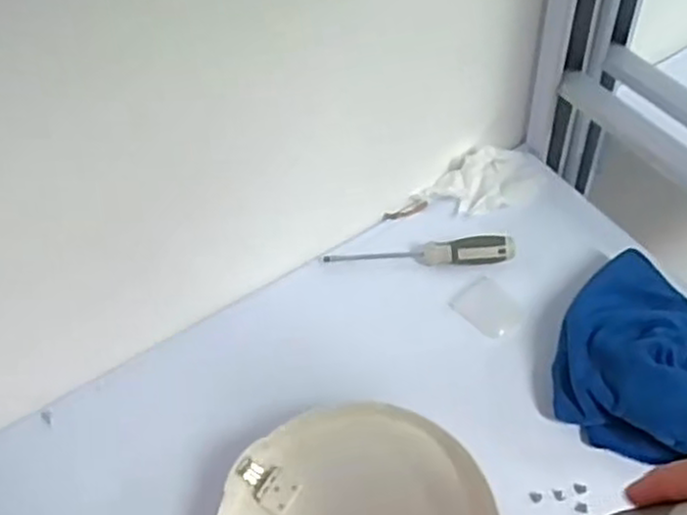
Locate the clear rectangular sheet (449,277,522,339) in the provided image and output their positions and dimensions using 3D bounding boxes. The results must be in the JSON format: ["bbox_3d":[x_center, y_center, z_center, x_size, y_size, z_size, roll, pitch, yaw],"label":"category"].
[{"bbox_3d":[0.136,0.047,0.685,0.044,0.006,0.059,-36,58,-20],"label":"clear rectangular sheet"}]

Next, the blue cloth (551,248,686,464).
[{"bbox_3d":[0.264,0.082,0.610,0.163,0.058,0.165,33,63,26],"label":"blue cloth"}]

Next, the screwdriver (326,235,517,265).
[{"bbox_3d":[0.074,-0.004,0.722,0.183,0.029,0.025,-1,53,5],"label":"screwdriver"}]

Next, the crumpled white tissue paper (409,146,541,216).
[{"bbox_3d":[0.142,-0.080,0.755,0.138,0.039,0.072,-11,53,-3],"label":"crumpled white tissue paper"}]

